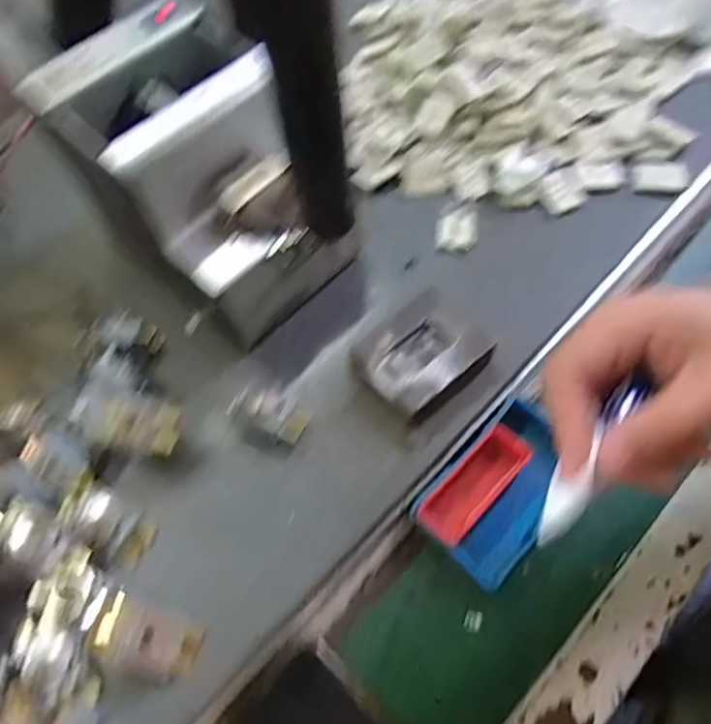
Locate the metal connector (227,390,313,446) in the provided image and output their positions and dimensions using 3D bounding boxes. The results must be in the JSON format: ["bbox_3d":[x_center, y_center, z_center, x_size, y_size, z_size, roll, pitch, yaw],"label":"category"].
[{"bbox_3d":[-0.058,0.036,0.391,0.050,0.029,0.027,21,65,13],"label":"metal connector"}]

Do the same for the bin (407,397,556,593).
[{"bbox_3d":[0.100,0.090,0.398,0.113,0.038,0.070,-42,68,-18],"label":"bin"}]

